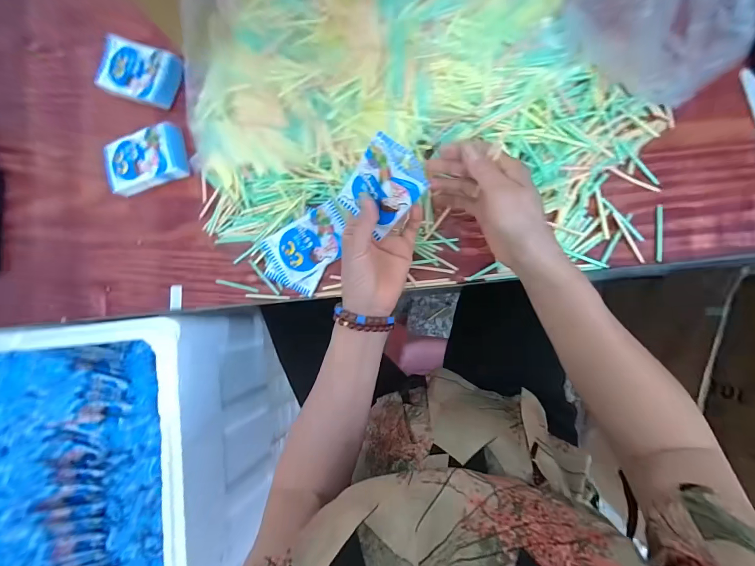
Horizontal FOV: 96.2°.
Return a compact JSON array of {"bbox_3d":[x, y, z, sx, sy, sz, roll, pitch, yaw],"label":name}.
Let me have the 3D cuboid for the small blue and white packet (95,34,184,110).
[{"bbox_3d":[-0.338,-0.296,0.477,0.114,0.025,0.080,19,92,9],"label":"small blue and white packet"}]

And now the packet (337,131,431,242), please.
[{"bbox_3d":[0.002,-0.088,0.327,0.064,0.105,0.013,47,57,-1],"label":"packet"}]

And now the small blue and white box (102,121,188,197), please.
[{"bbox_3d":[-0.321,-0.171,0.467,0.106,0.022,0.078,-15,87,9],"label":"small blue and white box"}]

